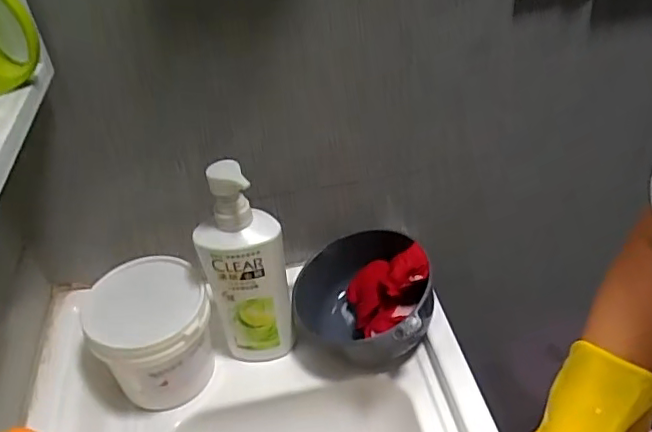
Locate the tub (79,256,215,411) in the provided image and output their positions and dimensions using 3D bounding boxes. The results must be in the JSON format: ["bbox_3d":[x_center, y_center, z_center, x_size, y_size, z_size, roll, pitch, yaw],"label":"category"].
[{"bbox_3d":[-0.183,0.135,0.634,0.118,0.136,0.112,-4,39,3],"label":"tub"}]

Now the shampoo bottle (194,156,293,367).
[{"bbox_3d":[-0.085,0.058,0.607,0.085,0.245,0.047,-16,40,-13],"label":"shampoo bottle"}]

